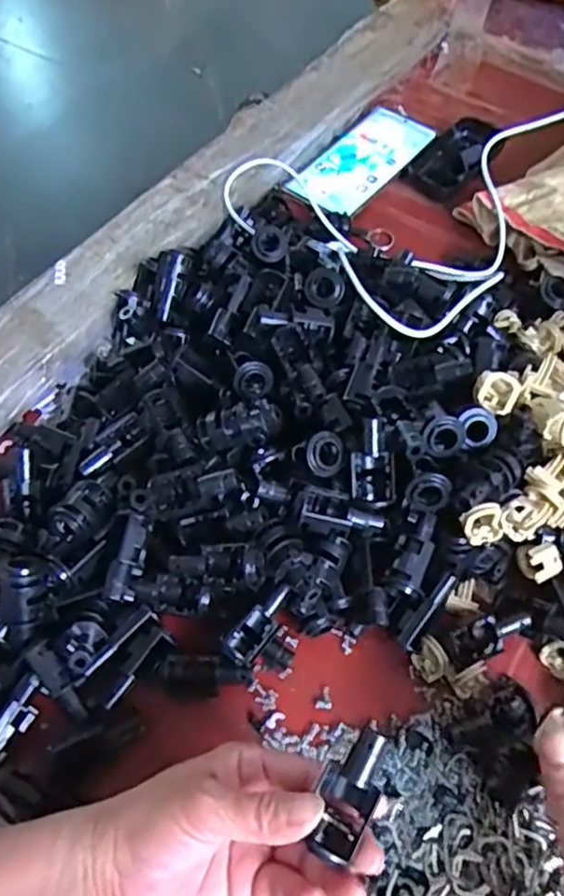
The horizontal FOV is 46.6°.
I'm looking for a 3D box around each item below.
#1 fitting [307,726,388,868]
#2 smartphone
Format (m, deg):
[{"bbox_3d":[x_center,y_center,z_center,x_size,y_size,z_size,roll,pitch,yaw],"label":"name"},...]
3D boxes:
[{"bbox_3d":[0.029,0.145,0.278,0.023,0.016,0.050,22,82,10],"label":"fitting"},{"bbox_3d":[0.081,-0.280,0.633,0.075,0.012,0.159,31,64,17],"label":"smartphone"}]

